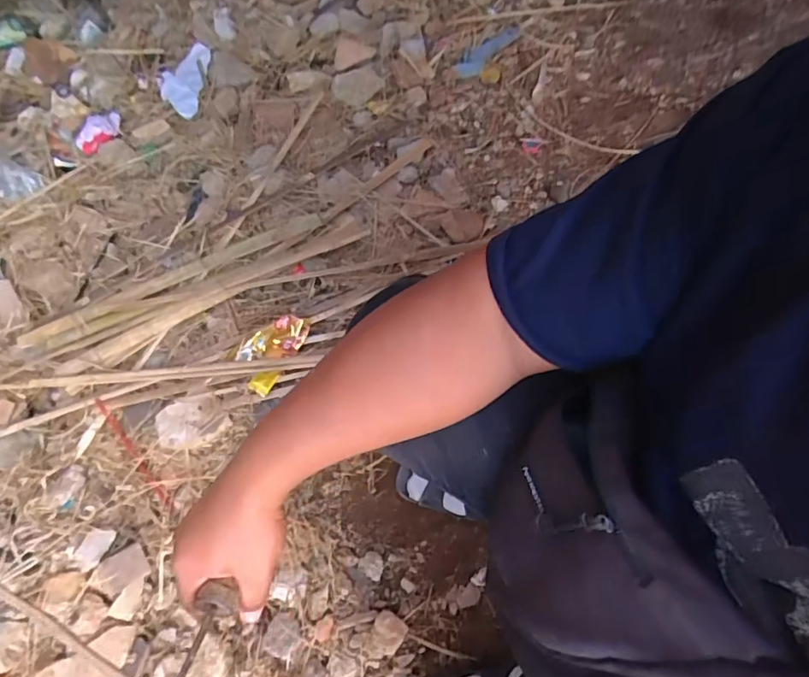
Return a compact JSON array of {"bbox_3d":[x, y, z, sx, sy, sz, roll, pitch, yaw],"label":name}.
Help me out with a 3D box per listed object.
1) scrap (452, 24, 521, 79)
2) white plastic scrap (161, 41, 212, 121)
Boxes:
[{"bbox_3d":[0.180,-0.622,1.102,0.054,0.007,0.211,36,73,16],"label":"scrap"},{"bbox_3d":[-0.496,-0.565,1.129,0.114,0.034,0.193,3,67,4],"label":"white plastic scrap"}]

